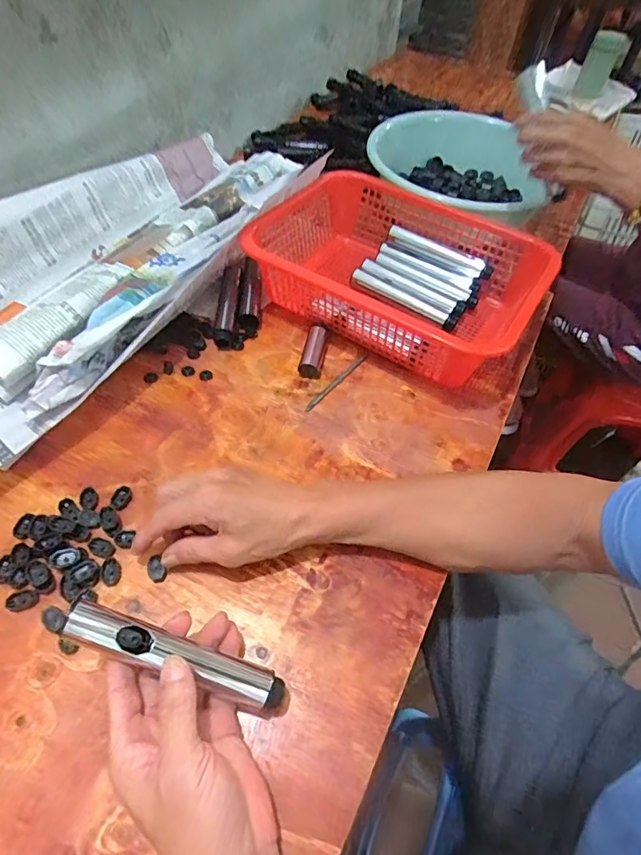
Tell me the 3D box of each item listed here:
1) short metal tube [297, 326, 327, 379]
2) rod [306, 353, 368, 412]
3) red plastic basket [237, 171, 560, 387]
[{"bbox_3d":[-0.009,-0.091,0.559,0.025,0.023,0.070,8,53,1],"label":"short metal tube"},{"bbox_3d":[0.019,-0.055,0.542,0.008,0.008,0.111,36,56,21],"label":"rod"},{"bbox_3d":[0.093,-0.193,0.605,0.329,0.101,0.250,29,56,16],"label":"red plastic basket"}]

